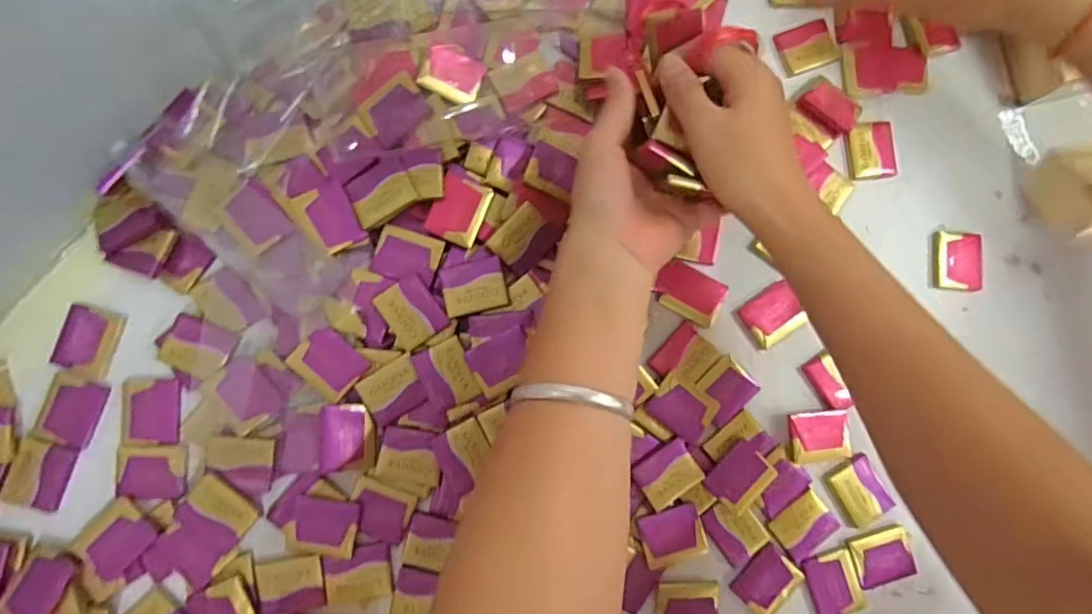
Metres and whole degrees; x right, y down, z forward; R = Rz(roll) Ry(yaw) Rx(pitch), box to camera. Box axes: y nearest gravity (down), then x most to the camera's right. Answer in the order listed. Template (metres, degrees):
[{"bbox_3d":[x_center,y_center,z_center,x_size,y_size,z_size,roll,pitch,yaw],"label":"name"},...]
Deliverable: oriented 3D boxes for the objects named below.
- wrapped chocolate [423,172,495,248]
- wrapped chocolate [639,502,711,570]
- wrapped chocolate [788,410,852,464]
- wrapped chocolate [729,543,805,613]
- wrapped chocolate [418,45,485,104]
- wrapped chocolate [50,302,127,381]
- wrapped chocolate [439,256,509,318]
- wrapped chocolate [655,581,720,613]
[{"bbox_3d":[-0.054,-0.061,0.358,0.031,0.009,0.039,21,84,-3],"label":"wrapped chocolate"},{"bbox_3d":[0.080,0.144,0.359,0.040,0.004,0.033,-13,87,-5],"label":"wrapped chocolate"},{"bbox_3d":[0.177,0.085,0.369,0.034,0.013,0.033,-7,86,-5],"label":"wrapped chocolate"},{"bbox_3d":[0.143,0.177,0.366,0.039,0.004,0.032,-44,90,-6],"label":"wrapped chocolate"},{"bbox_3d":[-0.060,-0.153,0.370,0.037,0.007,0.035,18,85,-3],"label":"wrapped chocolate"},{"bbox_3d":[-0.282,0.022,0.350,0.032,0.005,0.042,14,85,-4],"label":"wrapped chocolate"},{"bbox_3d":[-0.044,-0.013,0.350,0.038,0.007,0.032,-13,87,-5],"label":"wrapped chocolate"},{"bbox_3d":[0.090,0.189,0.360,0.040,0.006,0.031,0,86,-5],"label":"wrapped chocolate"}]

